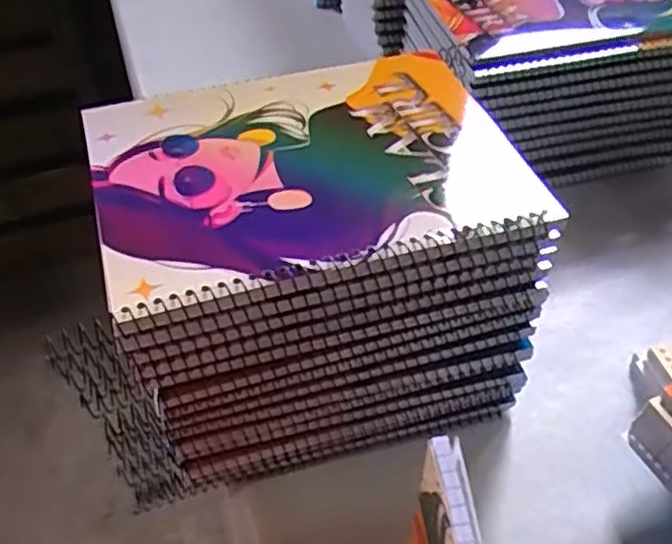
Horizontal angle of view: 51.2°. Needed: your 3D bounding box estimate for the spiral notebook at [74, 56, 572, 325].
[{"bbox_3d":[-0.015,-0.055,0.334,0.194,0.015,0.138,-14,46,-12],"label":"spiral notebook"}]

